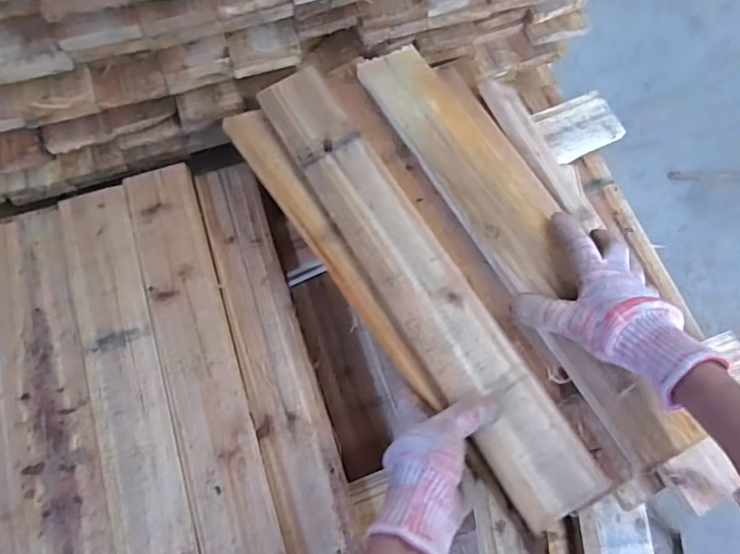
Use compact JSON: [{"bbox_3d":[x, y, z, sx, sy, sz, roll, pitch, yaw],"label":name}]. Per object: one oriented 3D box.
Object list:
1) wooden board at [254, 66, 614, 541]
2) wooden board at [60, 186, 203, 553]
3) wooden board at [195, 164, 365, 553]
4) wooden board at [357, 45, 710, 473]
[{"bbox_3d":[0.037,-0.013,0.509,0.081,0.018,0.491,-29,71,-11],"label":"wooden board"},{"bbox_3d":[-0.236,0.124,0.535,0.070,0.008,0.478,-18,71,-7],"label":"wooden board"},{"bbox_3d":[-0.099,0.087,0.566,0.067,0.007,0.476,-17,71,-7],"label":"wooden board"},{"bbox_3d":[0.137,-0.048,0.518,0.091,0.020,0.466,-26,70,-10],"label":"wooden board"}]

